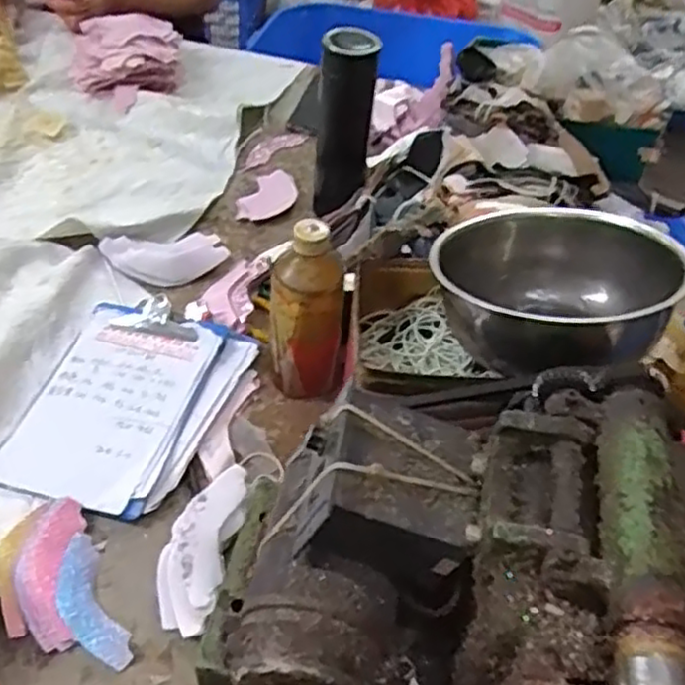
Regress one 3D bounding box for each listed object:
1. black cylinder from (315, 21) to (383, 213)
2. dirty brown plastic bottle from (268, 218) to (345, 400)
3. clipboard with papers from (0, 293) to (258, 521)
[{"bbox_3d":[0.001,-0.246,0.841,0.069,0.222,0.059,4,47,-3],"label":"black cylinder"},{"bbox_3d":[-0.034,-0.023,0.656,0.068,0.178,0.056,0,47,-6],"label":"dirty brown plastic bottle"},{"bbox_3d":[-0.205,0.051,0.674,0.172,0.023,0.228,17,48,9],"label":"clipboard with papers"}]

